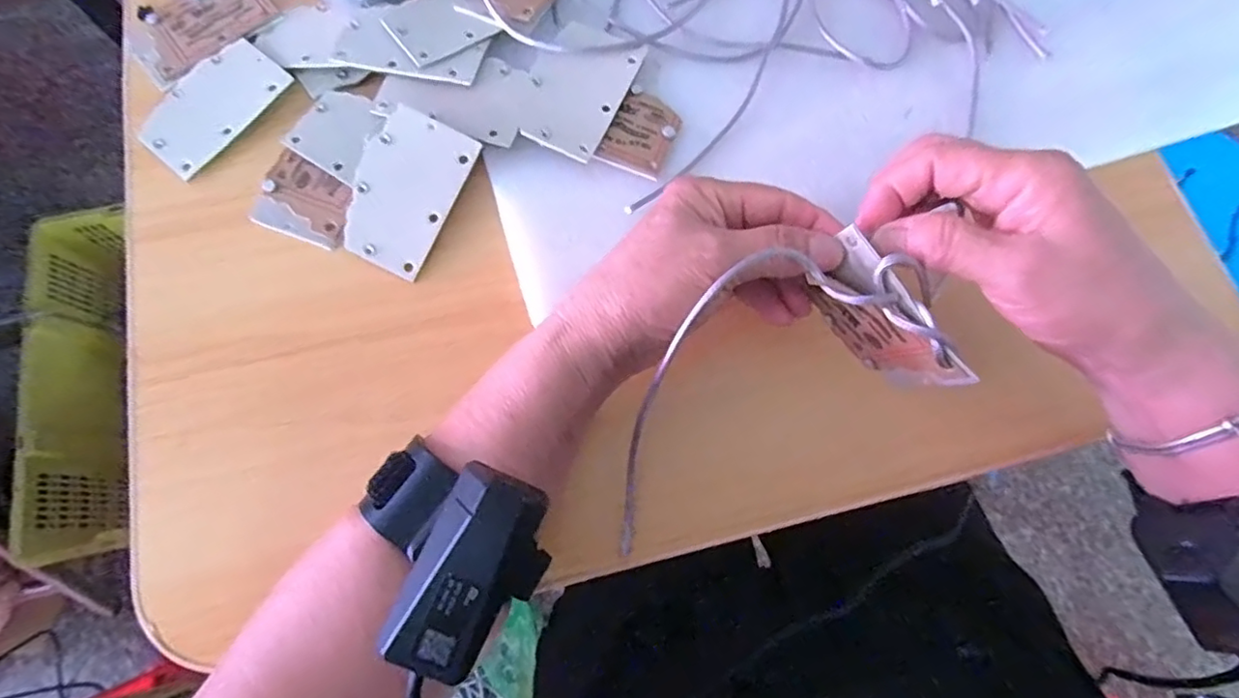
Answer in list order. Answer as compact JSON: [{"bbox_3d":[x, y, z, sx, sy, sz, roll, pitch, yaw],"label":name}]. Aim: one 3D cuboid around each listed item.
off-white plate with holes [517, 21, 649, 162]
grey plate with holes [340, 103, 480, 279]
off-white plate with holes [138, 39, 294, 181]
[{"bbox_3d":[-0.024,-0.152,0.345,0.054,0.006,0.088,24,75,6],"label":"off-white plate with holes"},{"bbox_3d":[-0.117,-0.086,0.328,0.052,0.004,0.083,27,89,-1],"label":"grey plate with holes"},{"bbox_3d":[-0.239,-0.144,0.352,0.051,0.004,0.084,38,80,10],"label":"off-white plate with holes"}]

